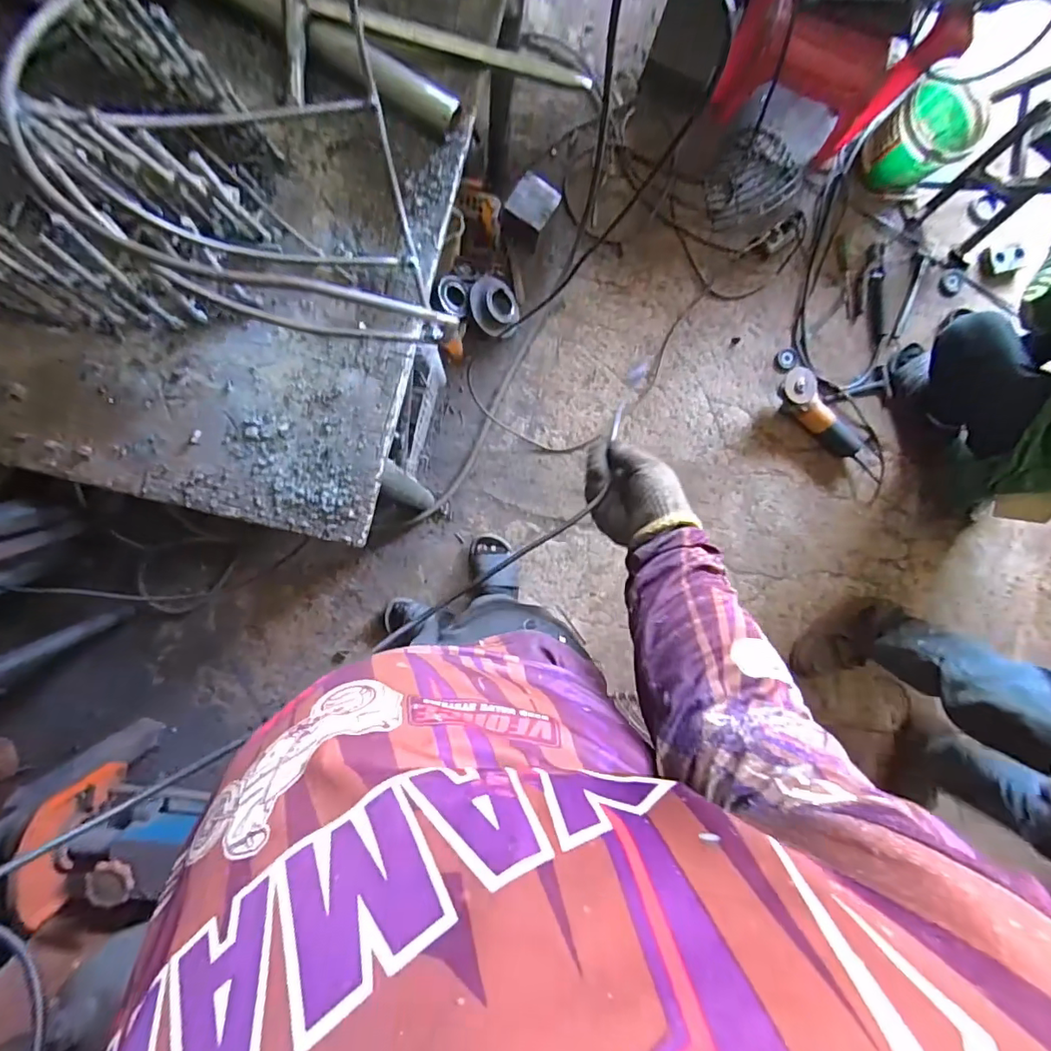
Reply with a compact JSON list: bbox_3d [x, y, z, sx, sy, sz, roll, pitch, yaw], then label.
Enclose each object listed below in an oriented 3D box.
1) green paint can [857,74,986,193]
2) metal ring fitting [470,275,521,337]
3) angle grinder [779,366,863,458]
[{"bbox_3d":[0.976,-0.951,1.278,0.193,0.189,0.179,0,91,-7],"label":"green paint can"},{"bbox_3d":[-0.072,-0.510,1.243,0.118,0.090,0.150,8,90,-7],"label":"metal ring fitting"},{"bbox_3d":[0.751,-0.280,1.334,0.274,0.100,0.082,39,89,-6],"label":"angle grinder"}]

